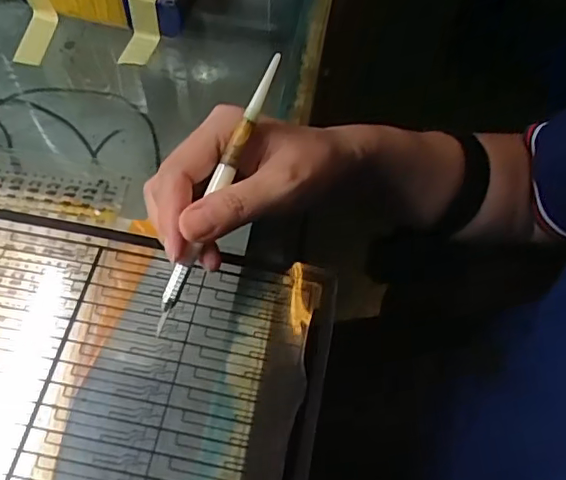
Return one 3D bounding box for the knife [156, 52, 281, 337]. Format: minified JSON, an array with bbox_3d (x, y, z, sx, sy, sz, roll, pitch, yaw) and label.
[{"bbox_3d":[-0.033,-0.023,0.283,0.008,0.007,0.150,24,90,12],"label":"knife"}]

